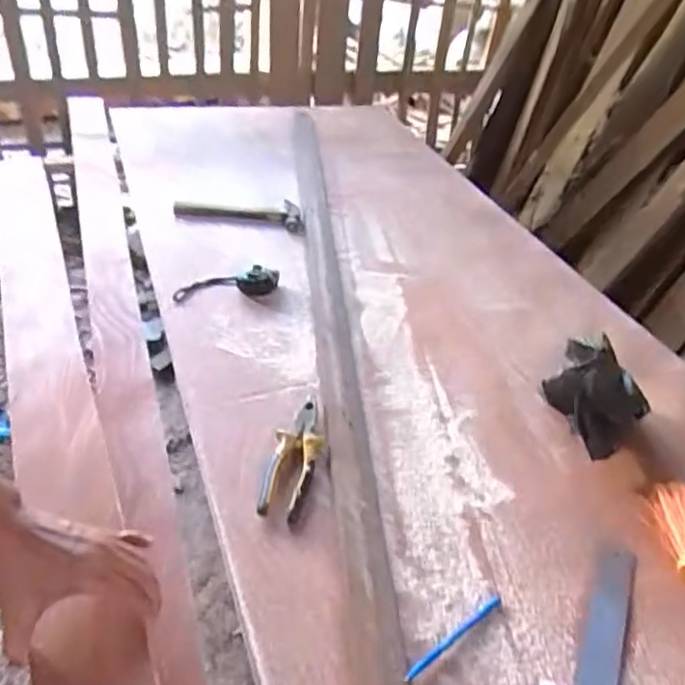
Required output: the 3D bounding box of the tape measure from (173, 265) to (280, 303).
[{"bbox_3d":[-0.200,-0.102,1.078,0.175,0.049,0.049,0,42,-9],"label":"tape measure"}]

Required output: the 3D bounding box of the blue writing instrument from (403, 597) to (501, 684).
[{"bbox_3d":[0.114,0.300,0.630,0.138,0.006,0.010,-22,45,-33],"label":"blue writing instrument"}]

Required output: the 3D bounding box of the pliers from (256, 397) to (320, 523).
[{"bbox_3d":[-0.060,0.141,0.793,0.061,0.026,0.190,8,36,2],"label":"pliers"}]

